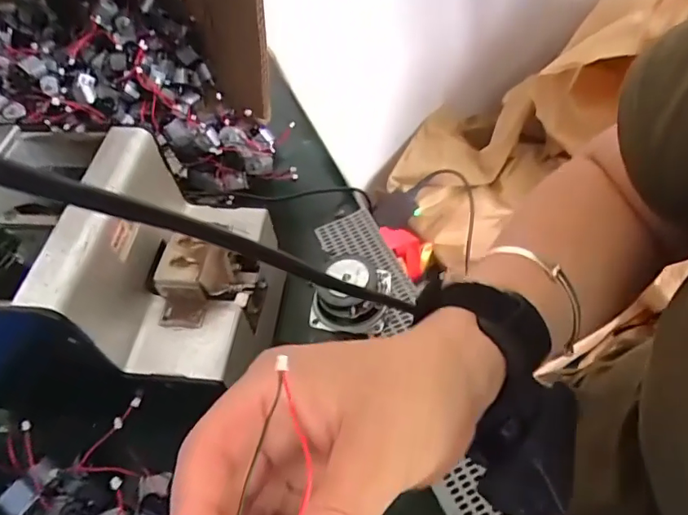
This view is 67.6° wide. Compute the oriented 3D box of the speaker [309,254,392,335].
[{"bbox_3d":[0.006,0.024,0.369,0.054,0.031,0.050,-2,54,9],"label":"speaker"}]

